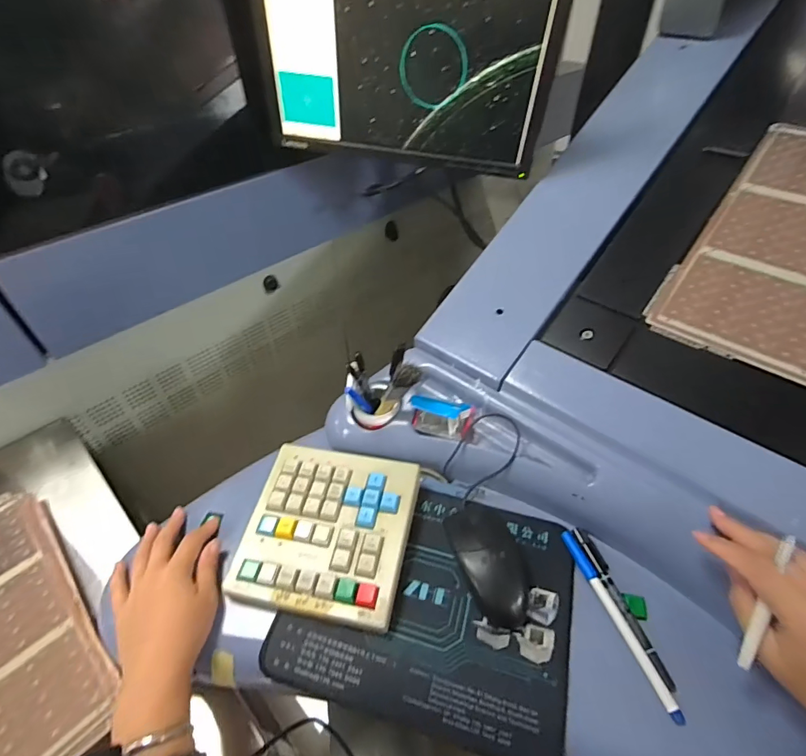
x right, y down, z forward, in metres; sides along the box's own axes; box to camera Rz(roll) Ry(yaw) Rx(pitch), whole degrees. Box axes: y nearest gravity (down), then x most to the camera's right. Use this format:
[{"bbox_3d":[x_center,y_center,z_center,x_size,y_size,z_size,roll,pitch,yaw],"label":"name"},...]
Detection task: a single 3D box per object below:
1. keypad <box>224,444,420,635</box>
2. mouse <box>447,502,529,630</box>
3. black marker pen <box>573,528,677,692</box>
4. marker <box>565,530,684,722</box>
[{"bbox_3d":[-0.074,0.148,0.446,0.157,0.032,0.160,8,46,9],"label":"keypad"},{"bbox_3d":[0.082,0.173,0.428,0.057,0.029,0.113,-15,48,-14],"label":"mouse"},{"bbox_3d":[0.198,0.202,0.408,0.016,0.008,0.141,-10,47,-9],"label":"black marker pen"},{"bbox_3d":[0.190,0.211,0.399,0.010,0.010,0.160,-15,47,-13],"label":"marker"}]

